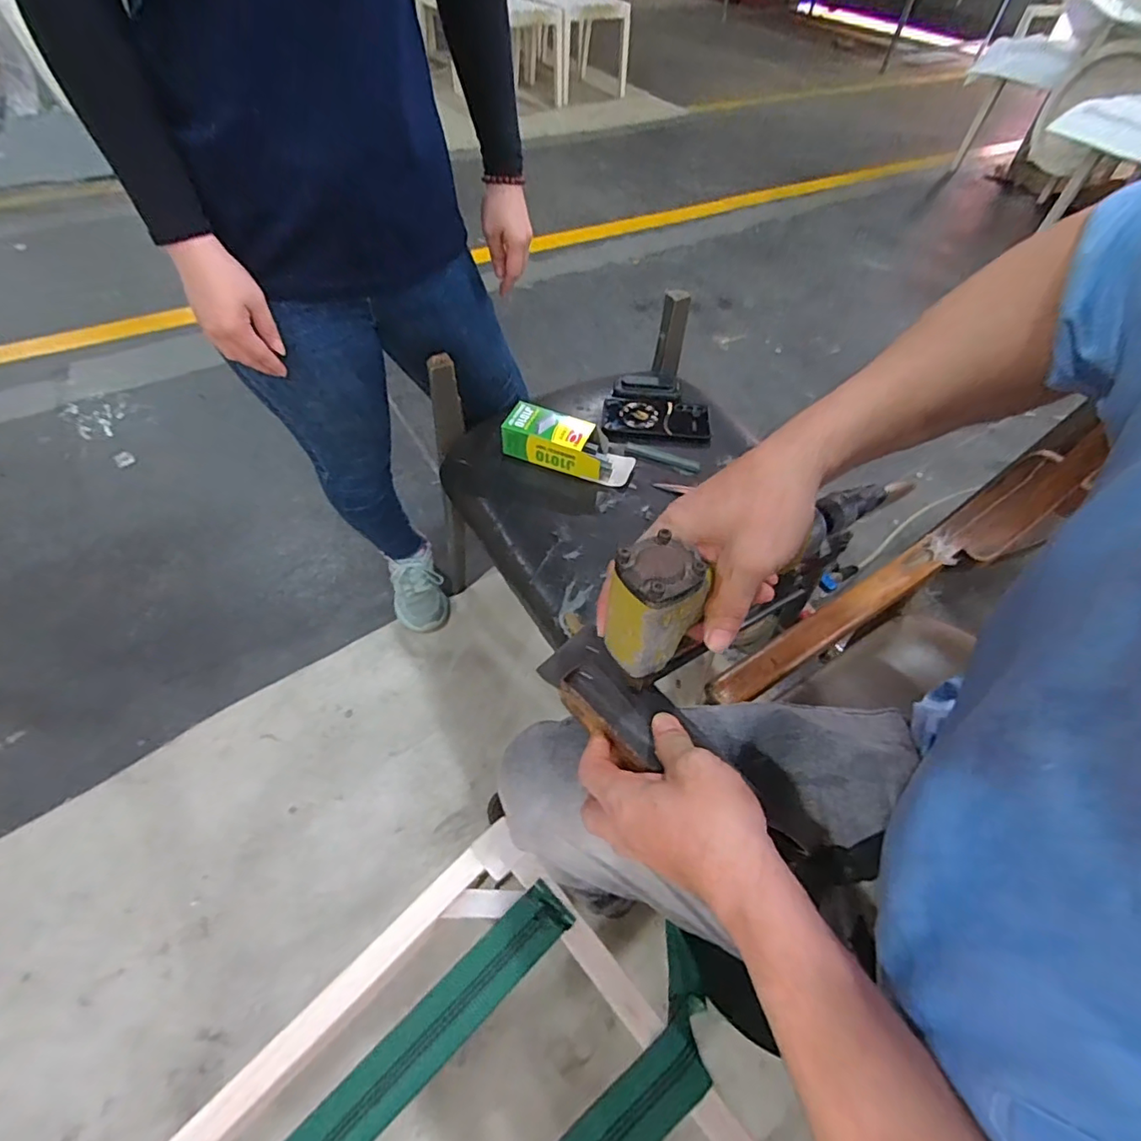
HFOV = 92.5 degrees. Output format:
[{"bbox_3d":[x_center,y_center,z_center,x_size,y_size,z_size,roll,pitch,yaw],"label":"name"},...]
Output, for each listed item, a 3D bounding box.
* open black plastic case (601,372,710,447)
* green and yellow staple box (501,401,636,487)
[{"bbox_3d":[0.135,-0.259,0.870,0.162,0.024,0.151,1,53,-2],"label":"open black plastic case"},{"bbox_3d":[-0.001,-0.181,0.777,0.187,0.059,0.066,17,54,10],"label":"green and yellow staple box"}]

